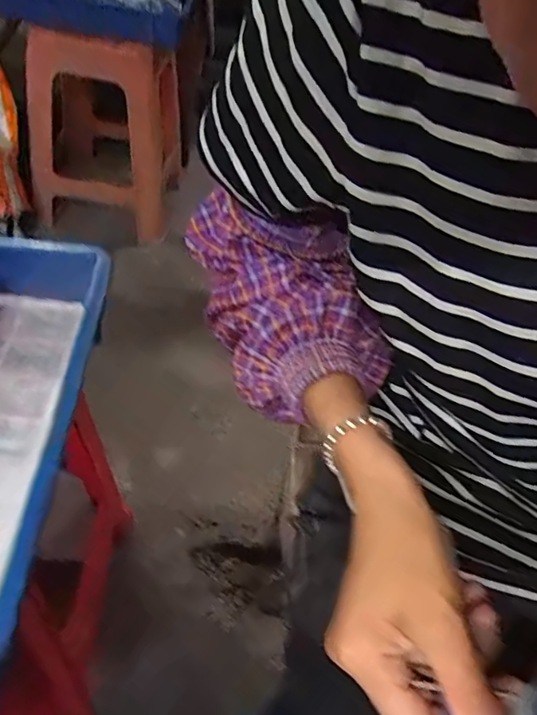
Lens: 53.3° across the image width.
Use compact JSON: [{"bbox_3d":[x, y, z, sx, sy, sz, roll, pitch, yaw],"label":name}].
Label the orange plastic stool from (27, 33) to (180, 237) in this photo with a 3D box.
[{"bbox_3d":[-0.406,-0.569,1.383,0.324,0.431,0.379,10,45,-2],"label":"orange plastic stool"}]

